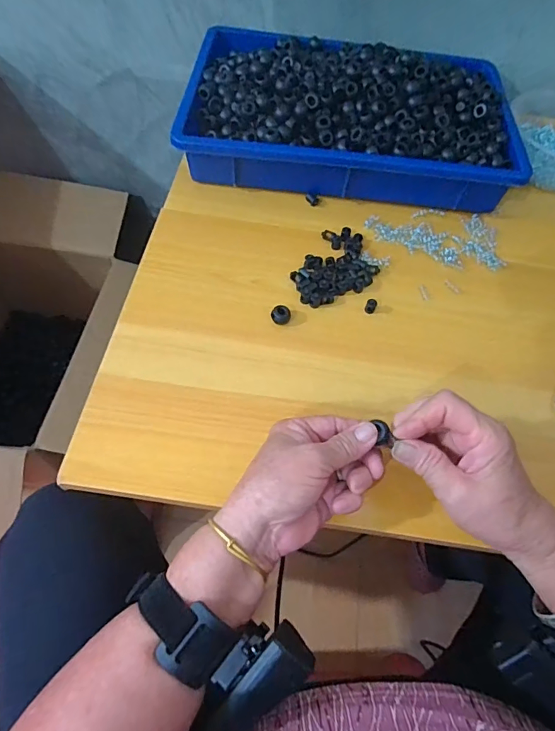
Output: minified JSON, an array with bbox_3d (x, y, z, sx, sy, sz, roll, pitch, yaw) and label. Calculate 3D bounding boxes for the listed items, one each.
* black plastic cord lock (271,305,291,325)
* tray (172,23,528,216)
[{"bbox_3d":[0.003,-0.046,0.407,0.018,0.012,0.015,8,60,-1],"label":"black plastic cord lock"},{"bbox_3d":[0.082,-0.292,0.505,0.355,0.074,0.225,9,60,0],"label":"tray"}]

